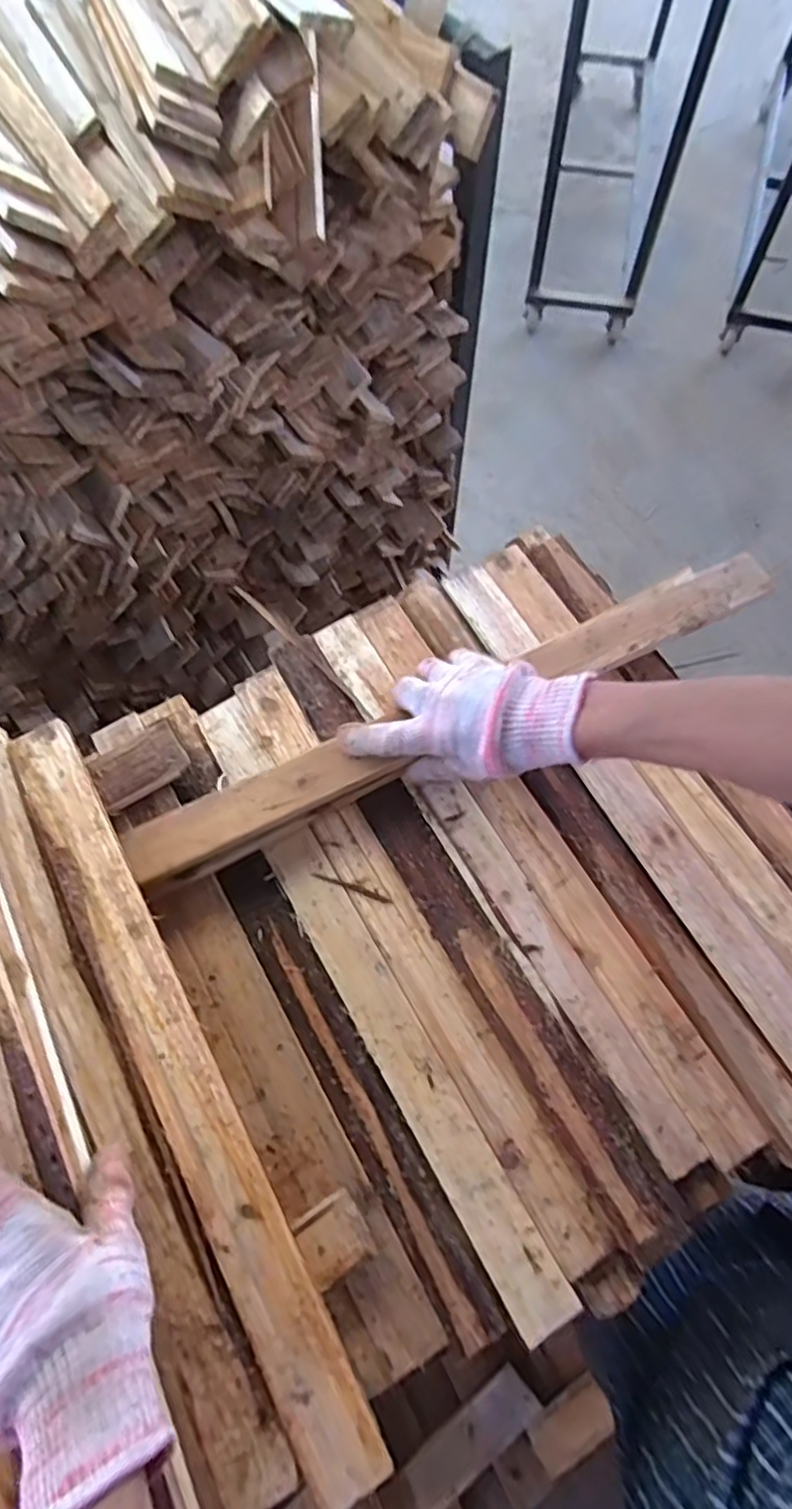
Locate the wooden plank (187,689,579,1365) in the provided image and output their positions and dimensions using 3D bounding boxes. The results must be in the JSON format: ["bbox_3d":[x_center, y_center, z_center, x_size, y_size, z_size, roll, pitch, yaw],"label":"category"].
[{"bbox_3d":[-0.027,0.158,0.505,0.041,0.023,0.487,-29,74,-10],"label":"wooden plank"}]

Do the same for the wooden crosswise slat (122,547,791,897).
[{"bbox_3d":[0.053,-0.035,0.552,0.559,0.040,0.054,-27,73,-9],"label":"wooden crosswise slat"}]

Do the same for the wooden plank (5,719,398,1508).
[{"bbox_3d":[-0.142,0.184,0.432,0.044,0.020,0.486,-29,73,-9],"label":"wooden plank"}]

